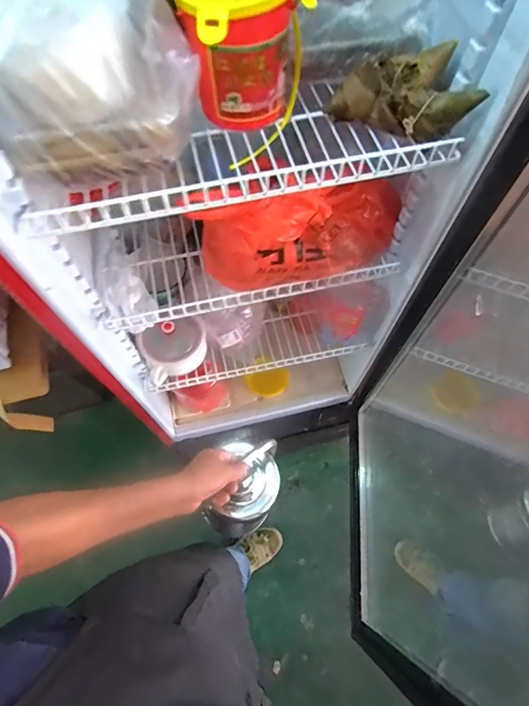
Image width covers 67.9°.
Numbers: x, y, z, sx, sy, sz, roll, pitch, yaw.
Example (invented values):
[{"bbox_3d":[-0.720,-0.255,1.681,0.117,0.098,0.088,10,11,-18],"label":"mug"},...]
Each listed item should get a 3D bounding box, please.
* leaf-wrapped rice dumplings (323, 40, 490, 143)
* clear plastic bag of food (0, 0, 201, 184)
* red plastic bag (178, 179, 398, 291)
[{"bbox_3d":[0.167,-0.309,0.456,0.160,0.060,0.108,22,68,11],"label":"leaf-wrapped rice dumplings"},{"bbox_3d":[-0.153,-0.244,0.361,0.211,0.157,0.104,-42,71,-16],"label":"clear plastic bag of food"},{"bbox_3d":[0.063,-0.176,0.572,0.312,0.152,0.127,-11,66,-3],"label":"red plastic bag"}]

